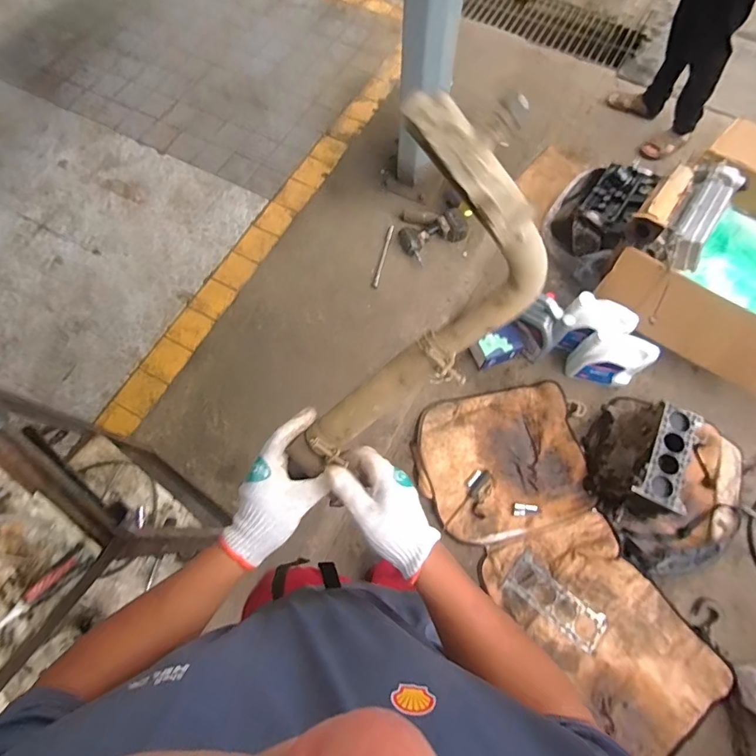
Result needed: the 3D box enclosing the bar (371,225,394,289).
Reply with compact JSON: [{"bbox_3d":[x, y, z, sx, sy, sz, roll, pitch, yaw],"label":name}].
[{"bbox_3d":[0.022,-0.509,1.840,0.027,0.024,0.299,13,71,5],"label":"bar"}]

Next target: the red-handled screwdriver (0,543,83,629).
[{"bbox_3d":[-0.502,0.313,0.652,0.027,0.015,0.147,41,76,14],"label":"red-handled screwdriver"}]

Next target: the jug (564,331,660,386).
[{"bbox_3d":[0.833,-0.064,1.585,0.229,0.249,0.129,10,71,4],"label":"jug"}]

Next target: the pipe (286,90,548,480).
[{"bbox_3d":[0.032,-0.035,0.411,0.119,0.385,0.114,38,39,13],"label":"pipe"}]

